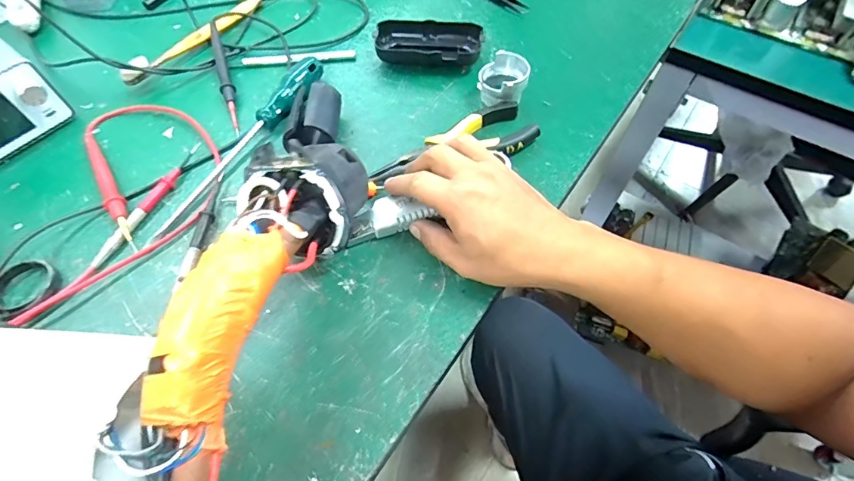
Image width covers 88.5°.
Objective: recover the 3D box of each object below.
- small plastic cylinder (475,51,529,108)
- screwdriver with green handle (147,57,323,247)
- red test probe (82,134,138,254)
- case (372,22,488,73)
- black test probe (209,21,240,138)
[{"bbox_3d":[0.071,-0.148,0.412,0.045,0.036,0.044,11,59,7],"label":"small plastic cylinder"},{"bbox_3d":[-0.162,-0.089,0.385,0.020,0.024,0.219,27,62,16],"label":"screwdriver with green handle"},{"bbox_3d":[-0.266,-0.045,0.367,0.012,0.017,0.156,-33,63,-18],"label":"red test probe"},{"bbox_3d":[0.002,-0.204,0.457,0.108,0.024,0.045,1,58,1],"label":"case"},{"bbox_3d":[-0.203,-0.167,0.439,0.012,0.018,0.156,-19,60,-11],"label":"black test probe"}]

